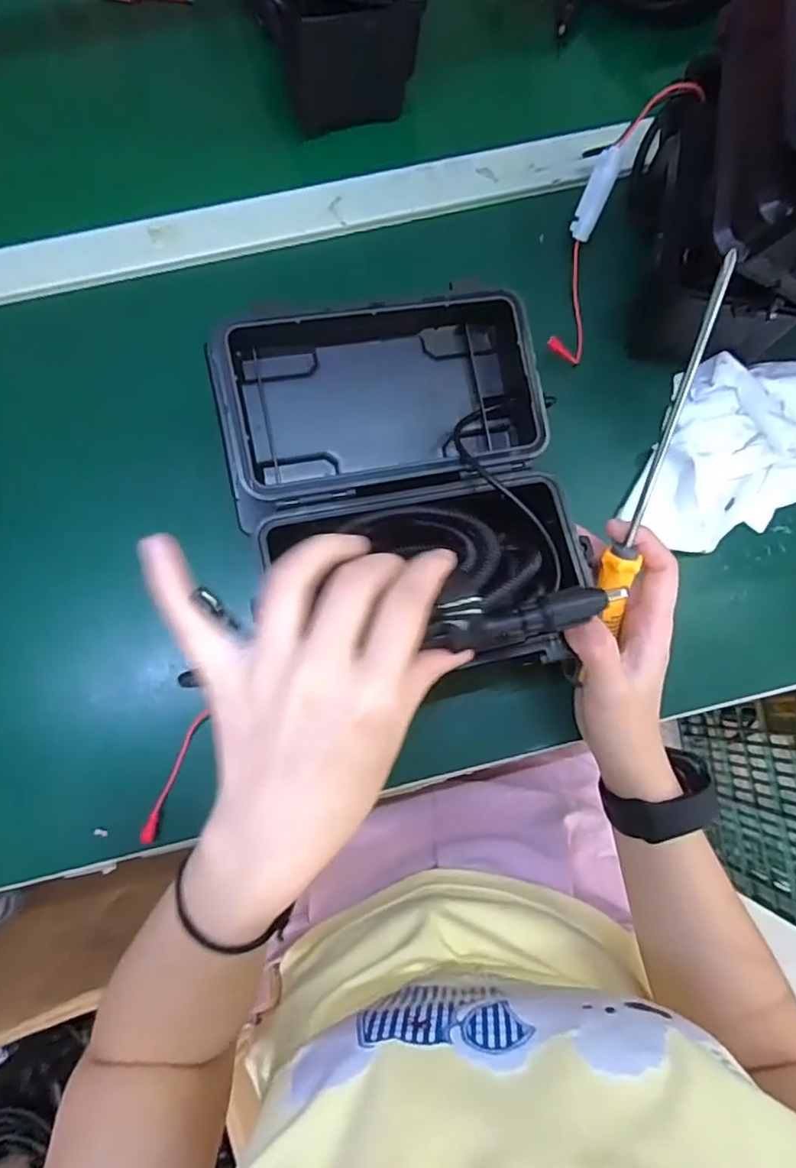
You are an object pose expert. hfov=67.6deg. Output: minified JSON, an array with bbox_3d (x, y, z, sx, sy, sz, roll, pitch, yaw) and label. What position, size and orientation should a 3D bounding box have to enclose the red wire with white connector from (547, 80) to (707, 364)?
[{"bbox_3d":[0.150,-0.246,0.419,0.055,0.042,0.180,15,104,2],"label":"red wire with white connector"}]

